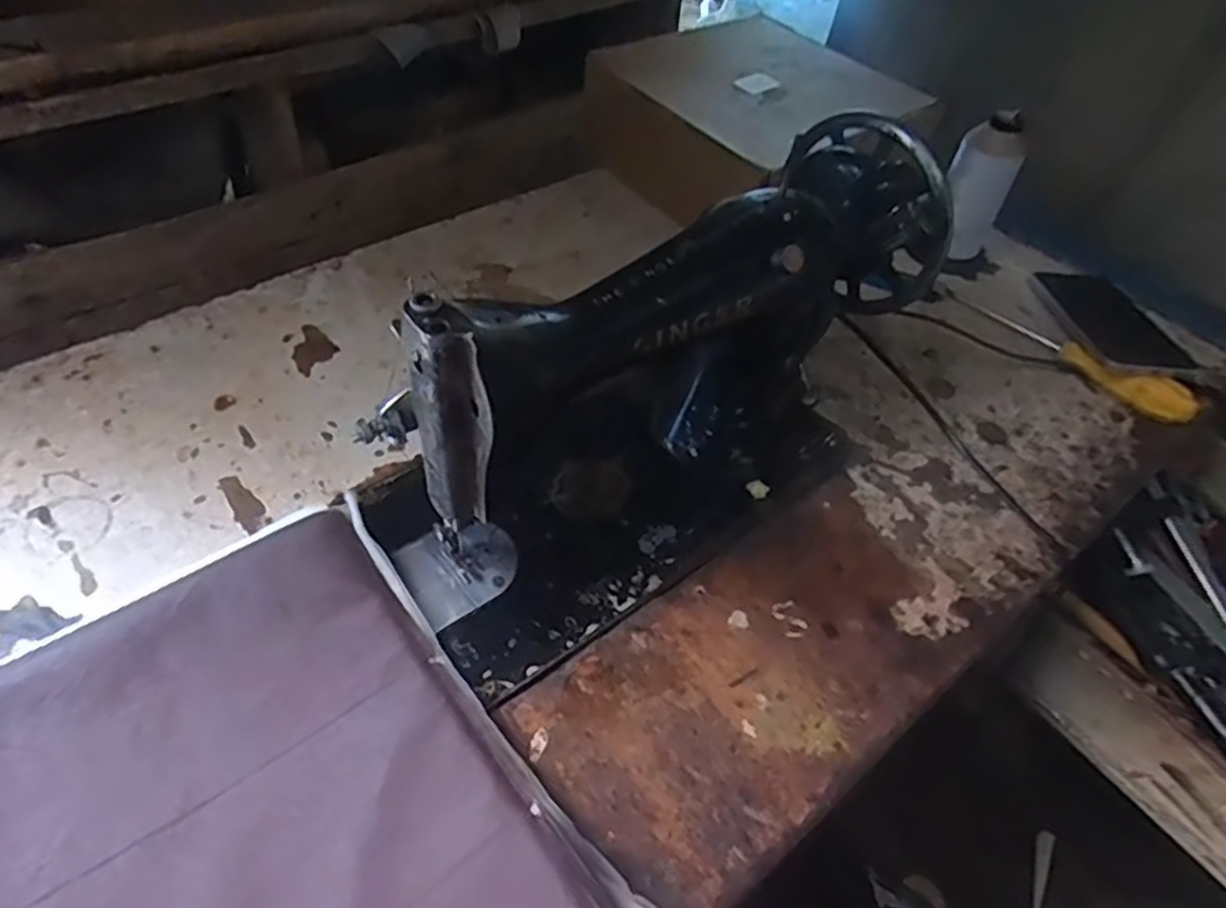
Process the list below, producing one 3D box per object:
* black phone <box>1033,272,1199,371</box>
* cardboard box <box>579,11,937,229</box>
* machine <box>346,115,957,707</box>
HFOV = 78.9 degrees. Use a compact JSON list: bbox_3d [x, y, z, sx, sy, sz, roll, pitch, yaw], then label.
[{"bbox_3d":[0.444,-0.121,0.665,0.085,0.007,0.165,1,40,-1],"label":"black phone"},{"bbox_3d":[0.139,-0.331,0.765,0.253,0.112,0.254,-27,59,-29],"label":"cardboard box"},{"bbox_3d":[0.025,-0.046,0.450,0.384,0.186,0.154,-28,60,-29],"label":"machine"}]

